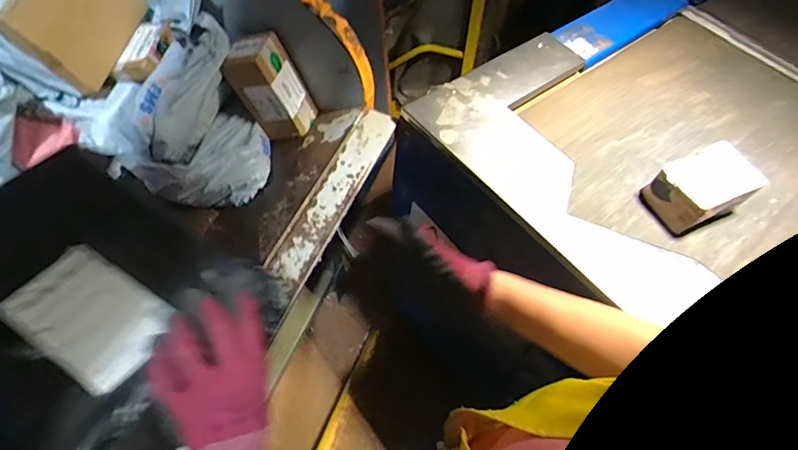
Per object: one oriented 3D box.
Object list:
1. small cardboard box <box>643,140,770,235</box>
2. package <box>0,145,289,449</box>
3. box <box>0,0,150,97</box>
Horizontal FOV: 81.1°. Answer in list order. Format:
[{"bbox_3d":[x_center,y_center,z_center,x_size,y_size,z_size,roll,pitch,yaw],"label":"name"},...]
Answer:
[{"bbox_3d":[0.478,-0.056,0.733,0.131,0.083,0.097,-18,60,-15],"label":"small cardboard box"},{"bbox_3d":[-0.267,0.060,0.409,0.277,0.064,0.197,30,60,14],"label":"package"},{"bbox_3d":[-0.475,-0.323,0.701,0.029,0.150,0.204,10,66,24],"label":"box"}]

